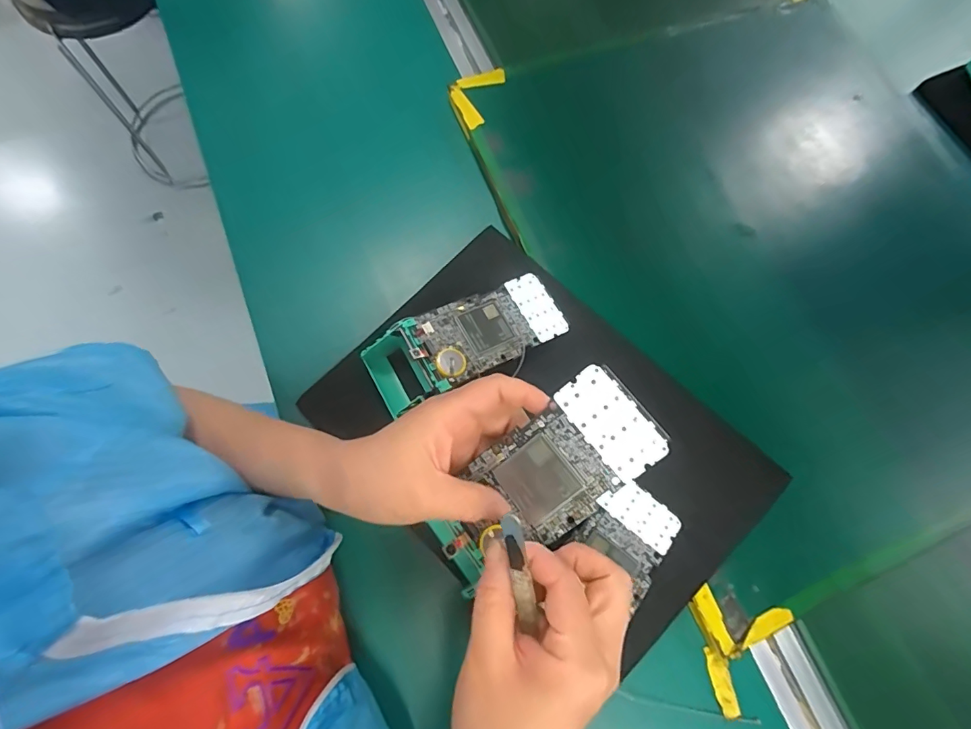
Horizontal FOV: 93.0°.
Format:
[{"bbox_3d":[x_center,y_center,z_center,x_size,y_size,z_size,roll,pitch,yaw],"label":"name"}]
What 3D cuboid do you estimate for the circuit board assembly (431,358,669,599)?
[{"bbox_3d":[0.032,0.069,0.276,0.147,0.010,0.064,-42,78,8],"label":"circuit board assembly"}]

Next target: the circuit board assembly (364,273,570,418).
[{"bbox_3d":[-0.015,-0.021,0.399,0.174,0.058,0.069,-26,76,-9],"label":"circuit board assembly"}]

